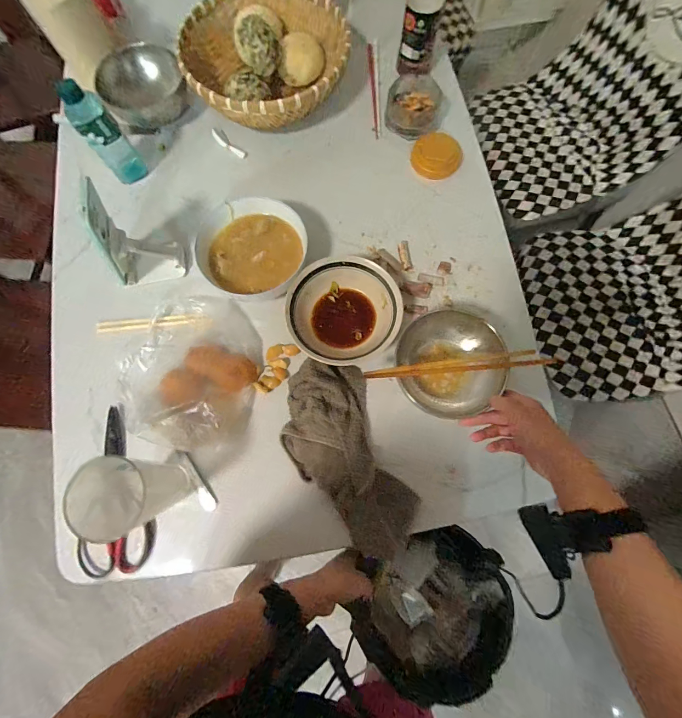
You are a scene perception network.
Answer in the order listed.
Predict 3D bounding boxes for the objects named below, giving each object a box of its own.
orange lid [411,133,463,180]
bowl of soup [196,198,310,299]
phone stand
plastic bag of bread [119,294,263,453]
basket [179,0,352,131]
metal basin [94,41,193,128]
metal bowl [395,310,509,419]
[{"bbox_3d":[0.174,-0.371,0.626,0.087,0.012,0.094,0,76,1],"label":"orange lid"},{"bbox_3d":[-0.144,-0.174,0.564,0.168,0.055,0.168,0,76,1],"label":"bowl of soup"},{"bbox_3d":[-0.323,-0.184,0.514,0.112,0.157,0.075,-22,76,-4],"label":"phone stand"},{"bbox_3d":[-0.238,0.008,0.522,0.221,0.047,0.236,12,76,4],"label":"plastic bag of bread"},{"bbox_3d":[-0.136,-0.559,0.643,0.290,0.101,0.299,0,76,1],"label":"basket"},{"bbox_3d":[-0.366,-0.503,0.645,0.143,0.076,0.143,0,76,0],"label":"metal basin"},{"bbox_3d":[0.156,0.007,0.498,0.146,0.064,0.132,42,80,10],"label":"metal bowl"}]

